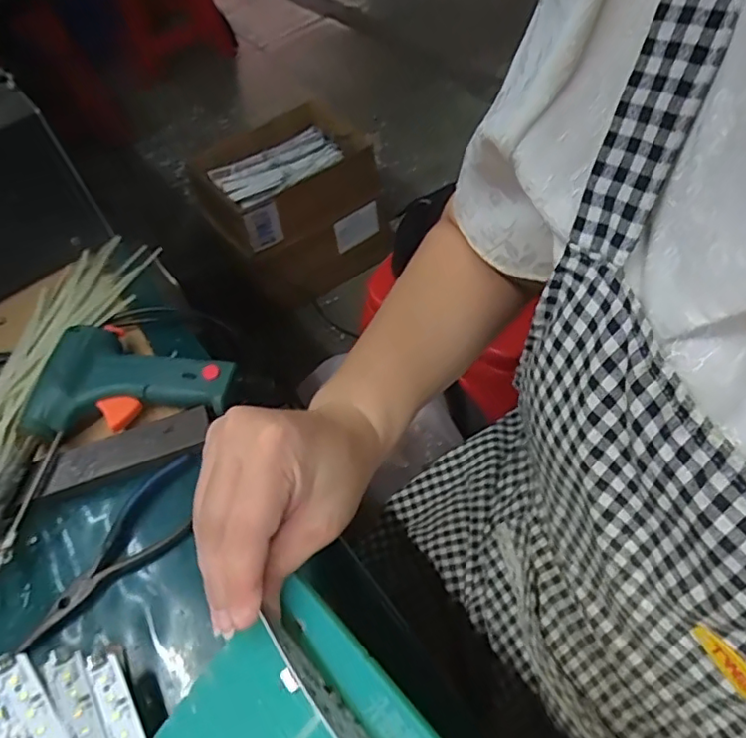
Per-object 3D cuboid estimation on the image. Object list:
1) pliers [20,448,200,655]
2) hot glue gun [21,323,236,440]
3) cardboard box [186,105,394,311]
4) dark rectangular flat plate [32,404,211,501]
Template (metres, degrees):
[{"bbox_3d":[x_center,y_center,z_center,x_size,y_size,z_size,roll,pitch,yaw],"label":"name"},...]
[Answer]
[{"bbox_3d":[-0.167,0.117,0.387,0.140,0.021,0.049,-38,57,-19],"label":"pliers"},{"bbox_3d":[-0.177,0.000,0.440,0.140,0.032,0.080,-12,52,-1],"label":"hot glue gun"},{"bbox_3d":[-0.173,-0.359,1.398,0.401,0.329,0.239,-32,55,-15],"label":"cardboard box"},{"bbox_3d":[-0.174,0.056,0.416,0.115,0.009,0.031,-19,53,-6],"label":"dark rectangular flat plate"}]

